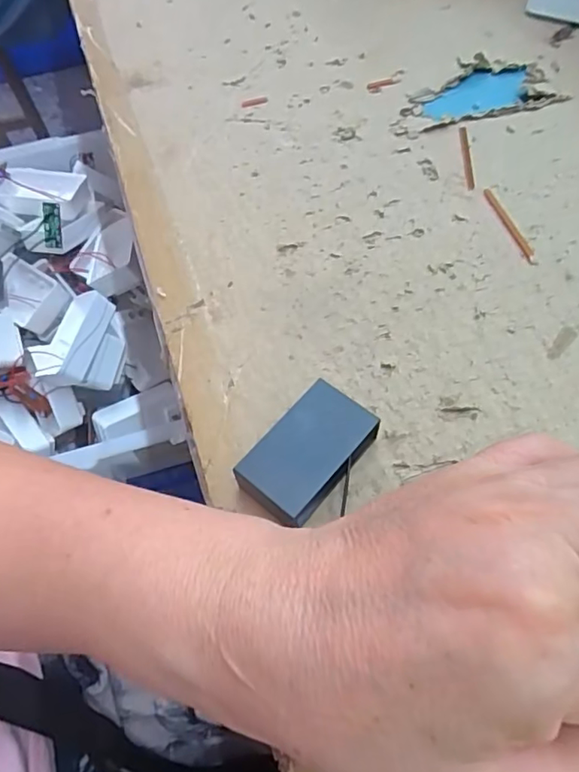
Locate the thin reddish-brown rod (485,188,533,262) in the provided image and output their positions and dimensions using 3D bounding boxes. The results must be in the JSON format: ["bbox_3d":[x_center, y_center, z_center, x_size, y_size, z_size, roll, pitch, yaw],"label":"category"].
[{"bbox_3d":[0.106,-0.079,0.264,0.005,0.004,0.048,-15,60,-4],"label":"thin reddish-brown rod"}]

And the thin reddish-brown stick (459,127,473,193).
[{"bbox_3d":[0.093,-0.121,0.288,0.004,0.004,0.048,1,60,5],"label":"thin reddish-brown stick"}]

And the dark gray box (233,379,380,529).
[{"bbox_3d":[0.007,0.026,0.199,0.031,0.019,0.049,36,69,22],"label":"dark gray box"}]

